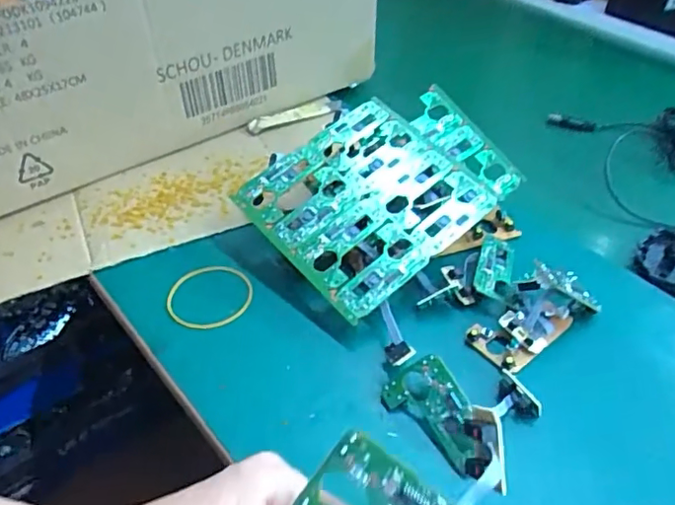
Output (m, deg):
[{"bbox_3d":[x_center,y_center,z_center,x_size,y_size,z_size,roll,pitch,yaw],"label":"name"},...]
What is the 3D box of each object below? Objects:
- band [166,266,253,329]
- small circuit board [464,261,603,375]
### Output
[{"bbox_3d":[-0.089,0.030,0.395,0.059,0.004,0.055,-9,44,-12],"label":"band"},{"bbox_3d":[0.128,0.034,0.362,0.088,0.043,0.042,-26,50,-27],"label":"small circuit board"}]

